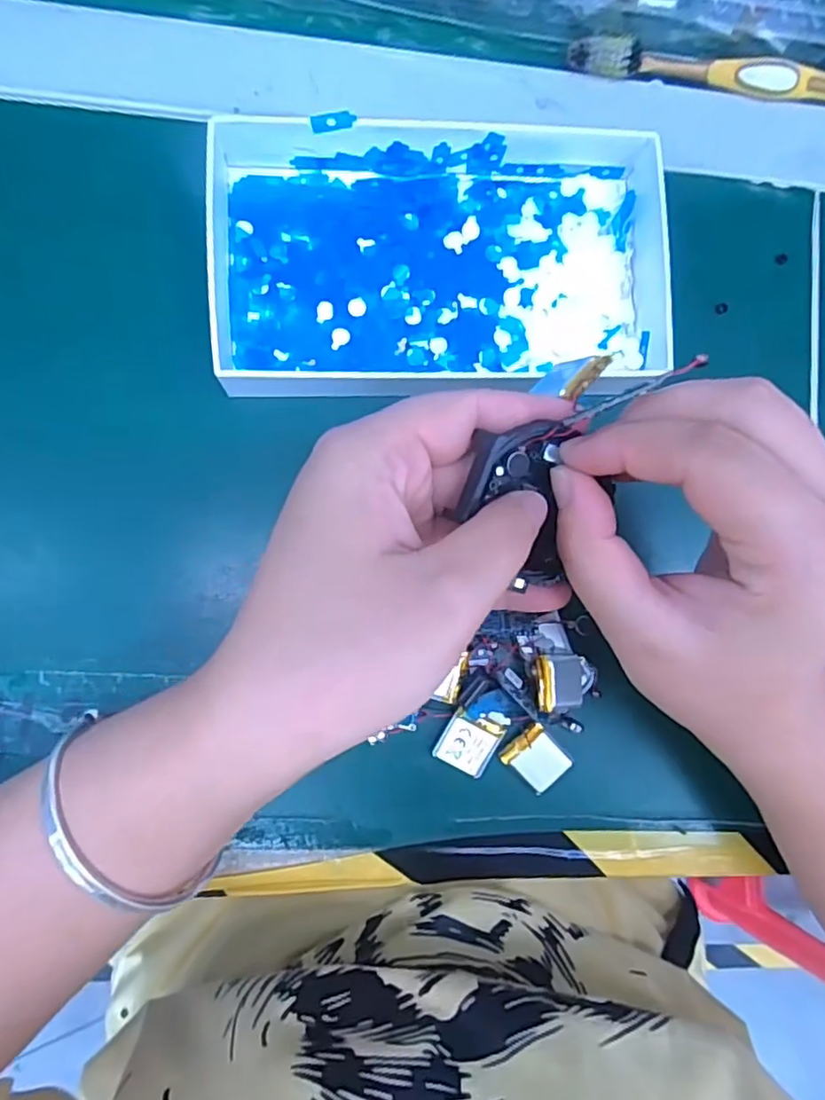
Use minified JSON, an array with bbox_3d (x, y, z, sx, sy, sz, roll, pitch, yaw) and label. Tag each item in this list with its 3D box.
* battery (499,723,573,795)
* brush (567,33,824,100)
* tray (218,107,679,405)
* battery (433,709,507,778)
[{"bbox_3d":[0.051,0.085,0.252,0.020,0.004,0.023,-42,92,-7],"label":"battery"},{"bbox_3d":[0.160,-0.211,0.278,0.178,0.010,0.018,1,87,-6],"label":"brush"},{"bbox_3d":[0.012,-0.117,0.251,0.180,0.025,0.106,-1,87,-6],"label":"tray"},{"bbox_3d":[0.023,0.077,0.250,0.022,0.004,0.023,30,84,-4],"label":"battery"}]

